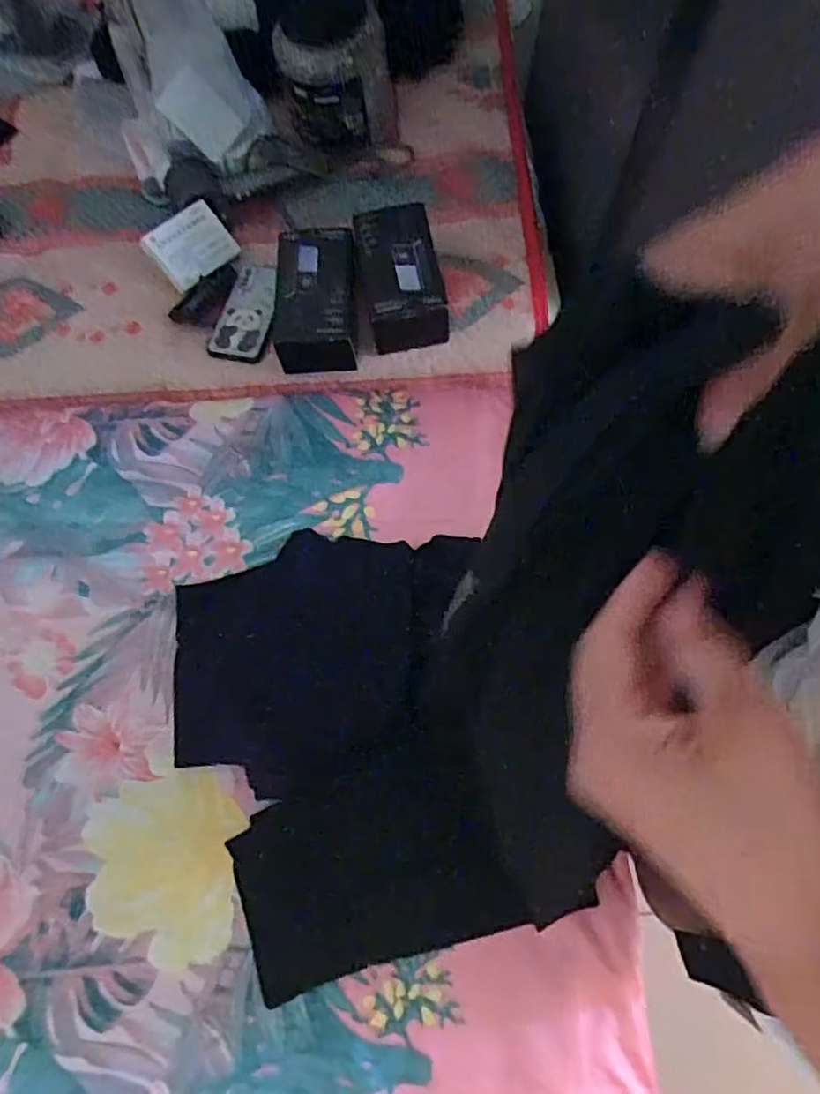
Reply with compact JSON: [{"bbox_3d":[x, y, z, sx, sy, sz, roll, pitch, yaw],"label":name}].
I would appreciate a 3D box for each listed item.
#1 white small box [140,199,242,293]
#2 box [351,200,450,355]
[{"bbox_3d":[-0.305,-0.423,0.934,0.110,0.026,0.083,-42,114,-12],"label":"white small box"},{"bbox_3d":[-0.013,-0.367,0.892,0.104,0.067,0.194,-9,70,-3],"label":"box"}]

